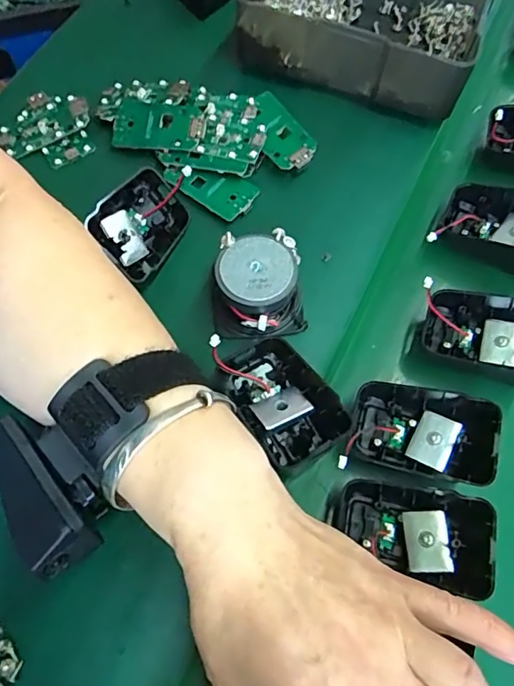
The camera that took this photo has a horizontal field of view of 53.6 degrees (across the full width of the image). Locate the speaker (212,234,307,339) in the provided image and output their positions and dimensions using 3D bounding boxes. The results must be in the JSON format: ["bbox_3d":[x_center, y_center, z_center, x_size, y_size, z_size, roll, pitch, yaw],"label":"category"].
[{"bbox_3d":[0.001,-0.029,0.285,0.049,0.032,0.051,-4,65,-2],"label":"speaker"}]

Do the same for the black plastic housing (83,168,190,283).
[{"bbox_3d":[-0.069,-0.071,0.304,0.047,0.015,0.063,51,51,-25],"label":"black plastic housing"}]

